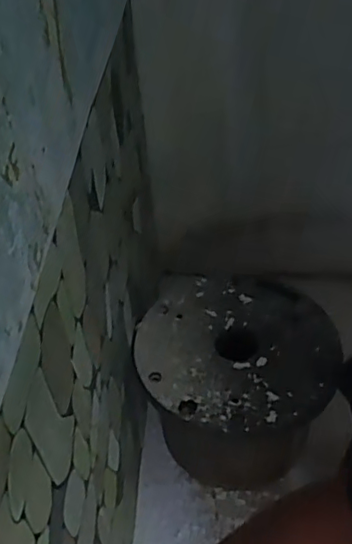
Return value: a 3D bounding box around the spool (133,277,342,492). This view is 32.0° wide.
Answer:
[{"bbox_3d":[0.147,0.284,1.568,0.473,0.309,0.485,-2,43,2],"label":"spool"}]

